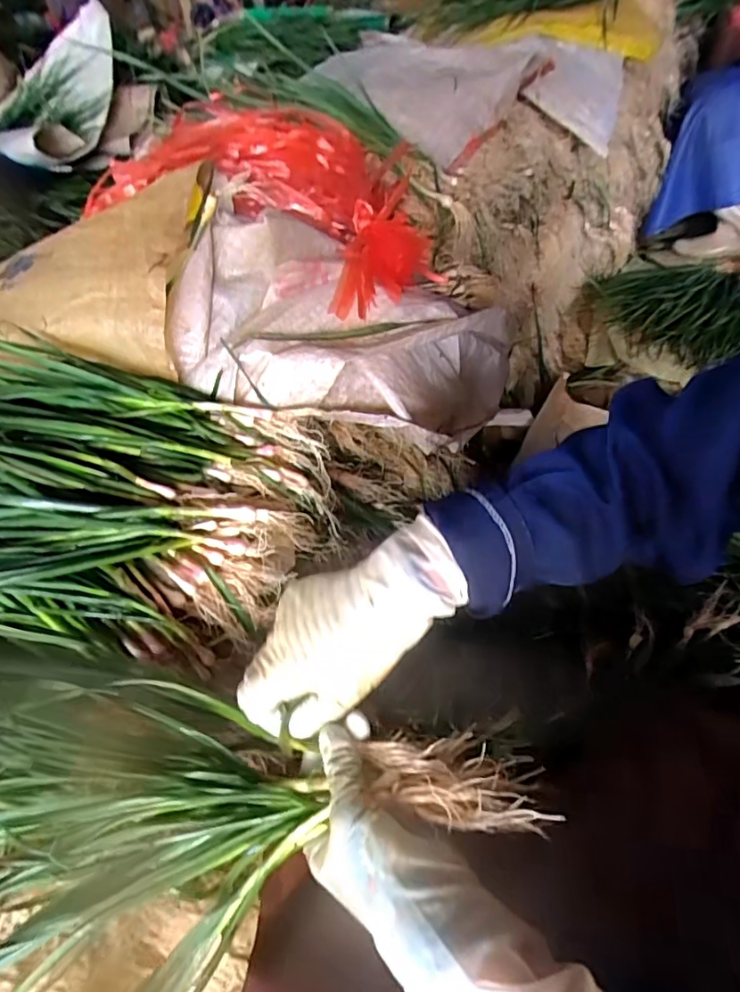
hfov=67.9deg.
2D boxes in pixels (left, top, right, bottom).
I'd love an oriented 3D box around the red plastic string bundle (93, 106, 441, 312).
[{"bbox_3d":[-0.139,-0.399,0.708,0.501,0.118,0.310,22,53,25],"label":"red plastic string bundle"}]

